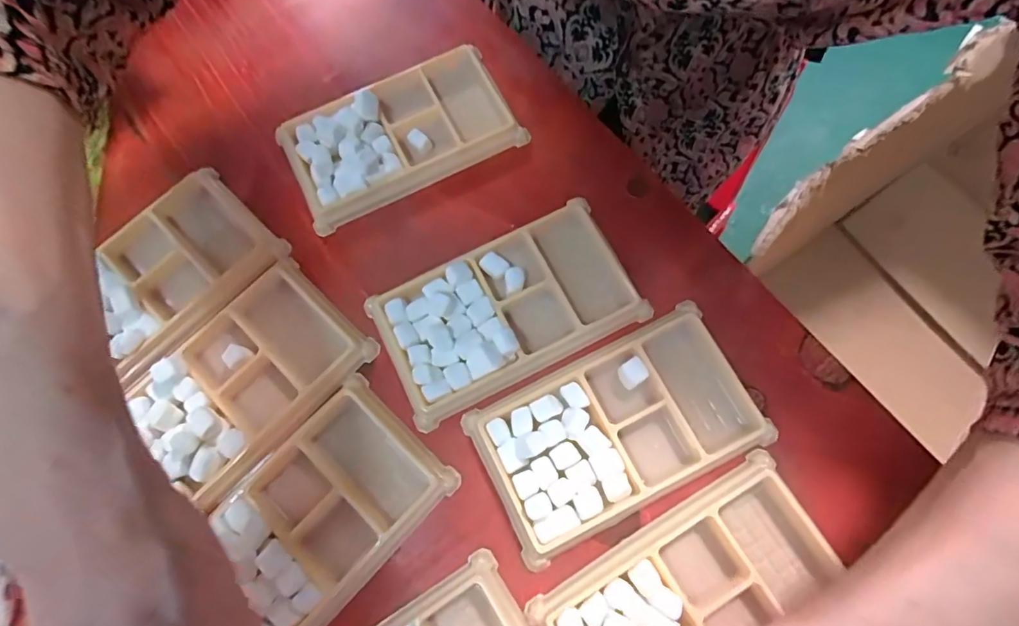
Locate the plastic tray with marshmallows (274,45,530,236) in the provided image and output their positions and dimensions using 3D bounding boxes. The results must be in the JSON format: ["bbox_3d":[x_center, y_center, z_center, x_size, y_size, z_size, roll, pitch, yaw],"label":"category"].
[{"bbox_3d":[-0.066,-0.109,0.305,0.132,0.019,0.074,-26,74,-6],"label":"plastic tray with marshmallows"}]

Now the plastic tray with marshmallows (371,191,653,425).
[{"bbox_3d":[-0.002,-0.004,0.271,0.136,0.018,0.078,-27,74,-6],"label":"plastic tray with marshmallows"}]

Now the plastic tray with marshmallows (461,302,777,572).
[{"bbox_3d":[0.052,0.056,0.253,0.135,0.012,0.075,-27,74,-6],"label":"plastic tray with marshmallows"}]

